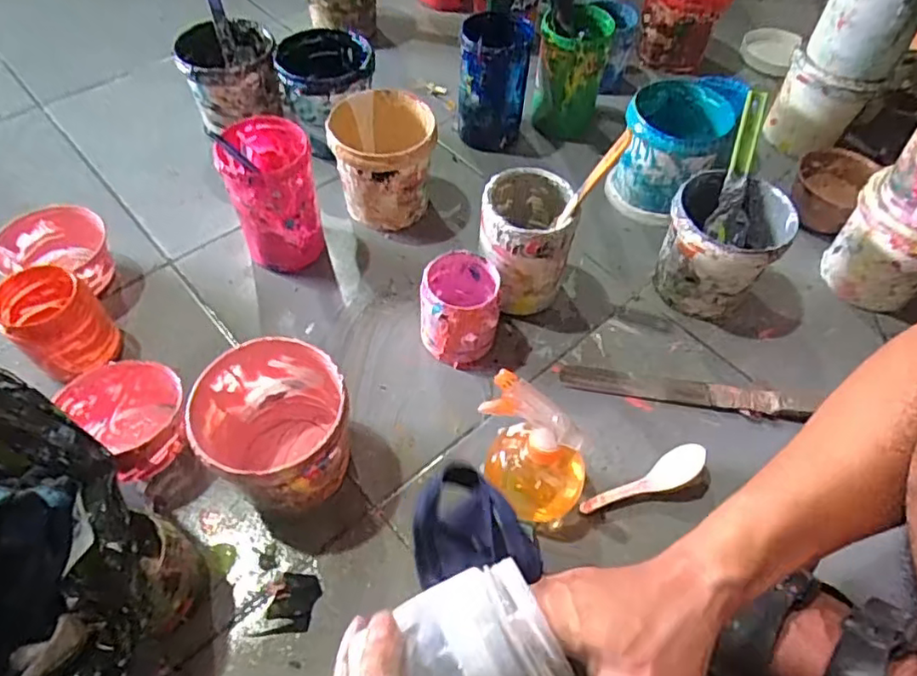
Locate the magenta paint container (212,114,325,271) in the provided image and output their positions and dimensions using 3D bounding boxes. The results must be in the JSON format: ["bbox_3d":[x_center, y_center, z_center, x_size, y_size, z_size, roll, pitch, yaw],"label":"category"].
[{"bbox_3d":[-0.210,-0.168,0.693,0.091,0.165,0.106,-12,57,-10],"label":"magenta paint container"}]

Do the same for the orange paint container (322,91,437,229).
[{"bbox_3d":[-0.093,-0.223,0.762,0.125,0.132,0.113,0,55,-2],"label":"orange paint container"}]

